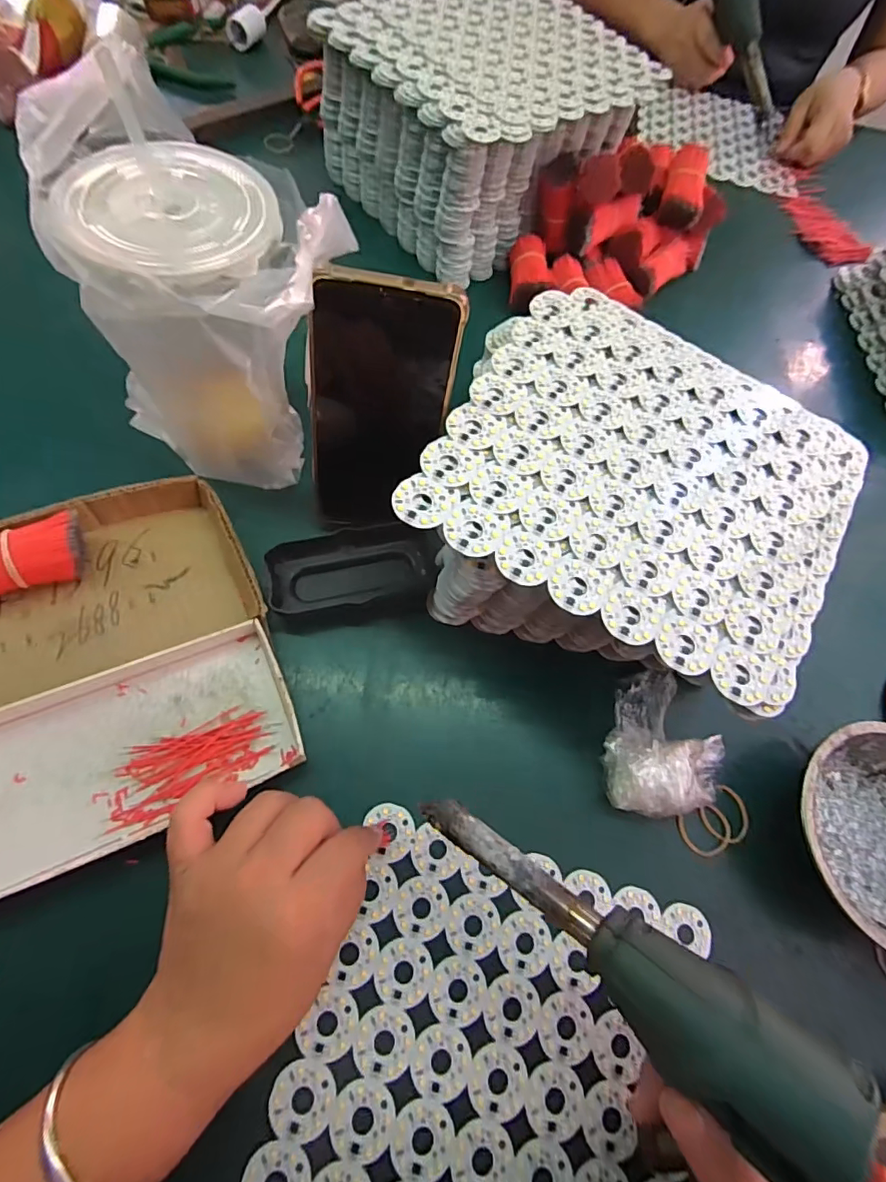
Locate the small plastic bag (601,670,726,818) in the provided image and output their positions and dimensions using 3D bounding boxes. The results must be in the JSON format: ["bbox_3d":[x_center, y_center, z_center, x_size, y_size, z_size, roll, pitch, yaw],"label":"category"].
[{"bbox_3d":[0.142,0.100,0.337,0.075,0.036,0.093,19,64,-1],"label":"small plastic bag"}]

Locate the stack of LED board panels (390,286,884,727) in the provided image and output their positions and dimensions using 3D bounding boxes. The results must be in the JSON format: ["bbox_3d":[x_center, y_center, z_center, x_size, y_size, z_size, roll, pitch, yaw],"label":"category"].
[{"bbox_3d":[0.123,-0.057,0.353,0.244,0.107,0.239,29,66,4],"label":"stack of LED board panels"}]

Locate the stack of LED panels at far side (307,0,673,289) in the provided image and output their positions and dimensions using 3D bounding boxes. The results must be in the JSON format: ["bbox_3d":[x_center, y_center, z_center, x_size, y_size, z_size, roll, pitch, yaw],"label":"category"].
[{"bbox_3d":[0.043,-0.459,0.523,0.260,0.135,0.215,-33,75,-19],"label":"stack of LED panels at far side"}]

